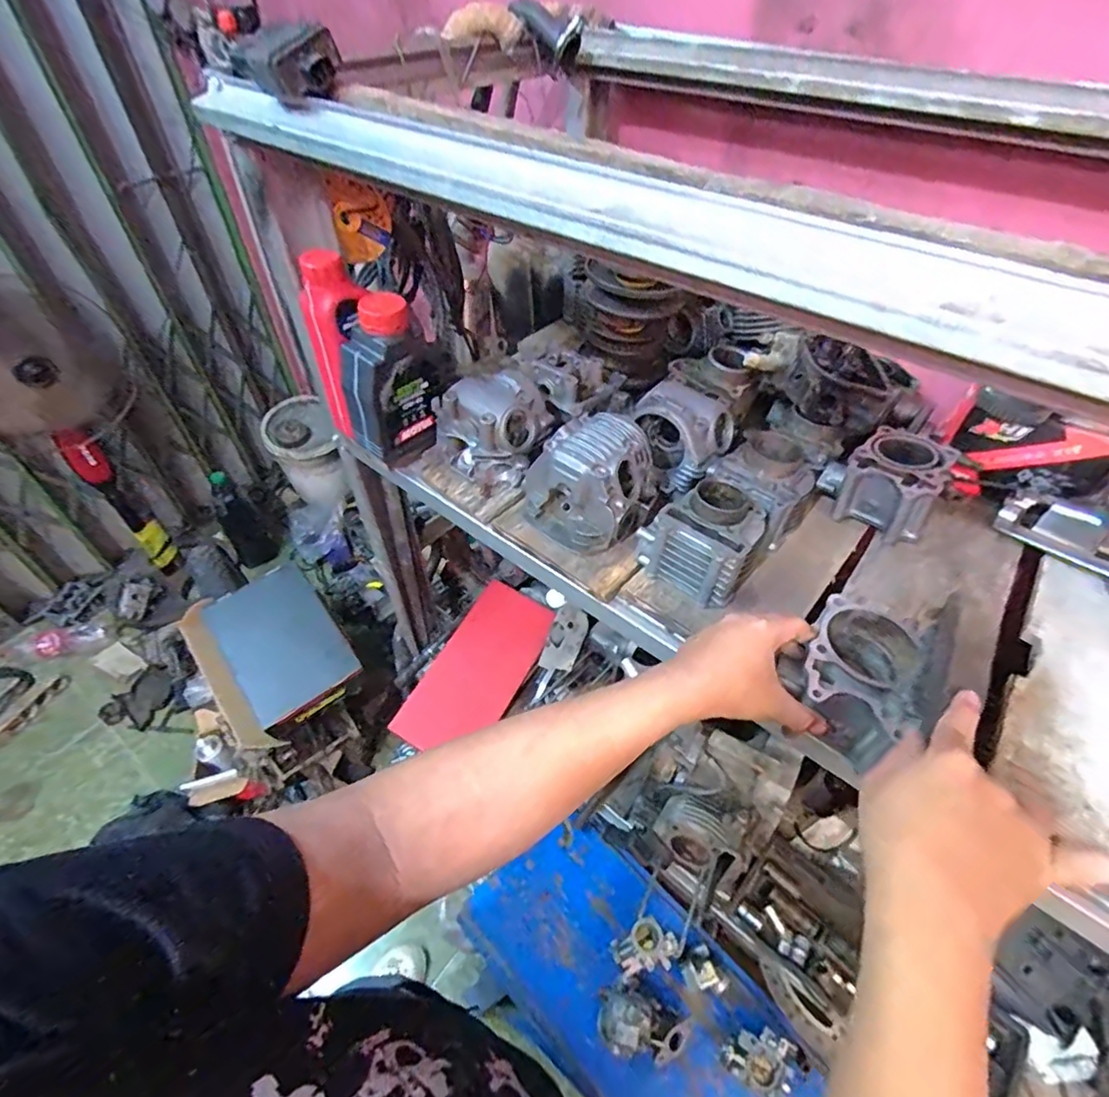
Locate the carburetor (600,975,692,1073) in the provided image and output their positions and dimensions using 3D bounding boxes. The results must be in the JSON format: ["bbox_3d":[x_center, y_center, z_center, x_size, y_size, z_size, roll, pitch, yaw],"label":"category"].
[{"bbox_3d":[0.131,0.668,0.789,0.133,0.097,0.087,10,49,9],"label":"carburetor"}]

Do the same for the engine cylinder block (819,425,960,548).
[{"bbox_3d":[0.392,-0.076,0.666,0.135,0.072,0.117,-33,56,-27],"label":"engine cylinder block"}]

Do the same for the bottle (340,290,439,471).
[{"bbox_3d":[-0.194,-0.197,0.677,0.113,0.196,0.047,-30,55,-25],"label":"bottle"}]

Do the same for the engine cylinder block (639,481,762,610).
[{"bbox_3d":[0.160,-0.008,0.605,0.109,0.080,0.107,31,55,25],"label":"engine cylinder block"}]

